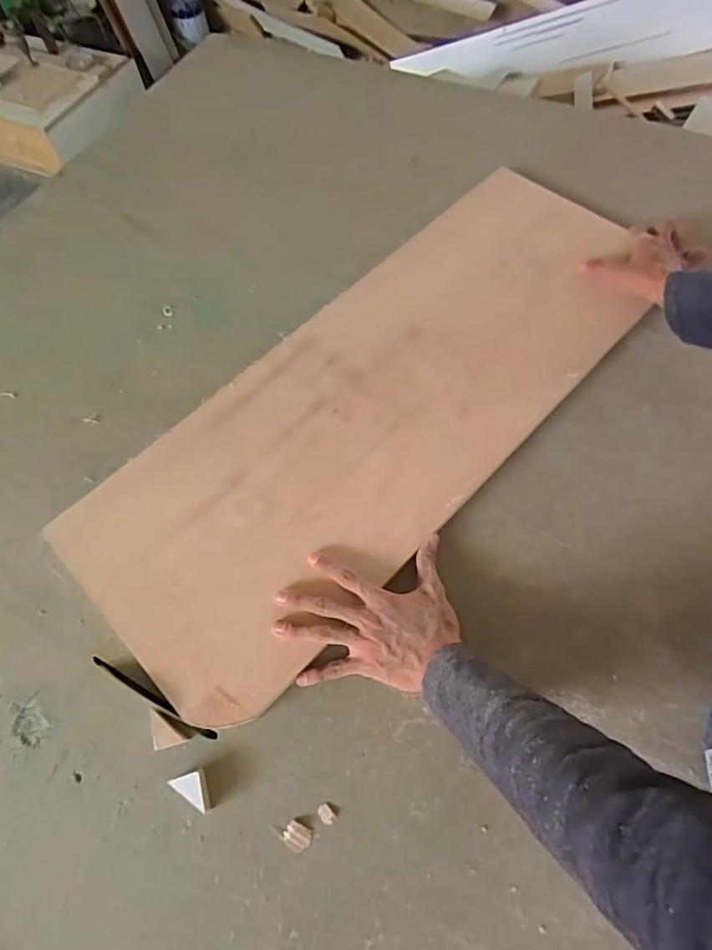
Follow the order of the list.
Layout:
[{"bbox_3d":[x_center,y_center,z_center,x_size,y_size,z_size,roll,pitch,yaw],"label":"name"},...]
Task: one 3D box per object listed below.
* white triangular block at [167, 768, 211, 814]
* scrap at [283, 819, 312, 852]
[{"bbox_3d":[-0.150,0.292,0.477,0.043,0.017,0.022,32,70,17],"label":"white triangular block"},{"bbox_3d":[-0.053,0.328,0.461,0.023,0.004,0.019,27,68,15],"label":"scrap"}]

